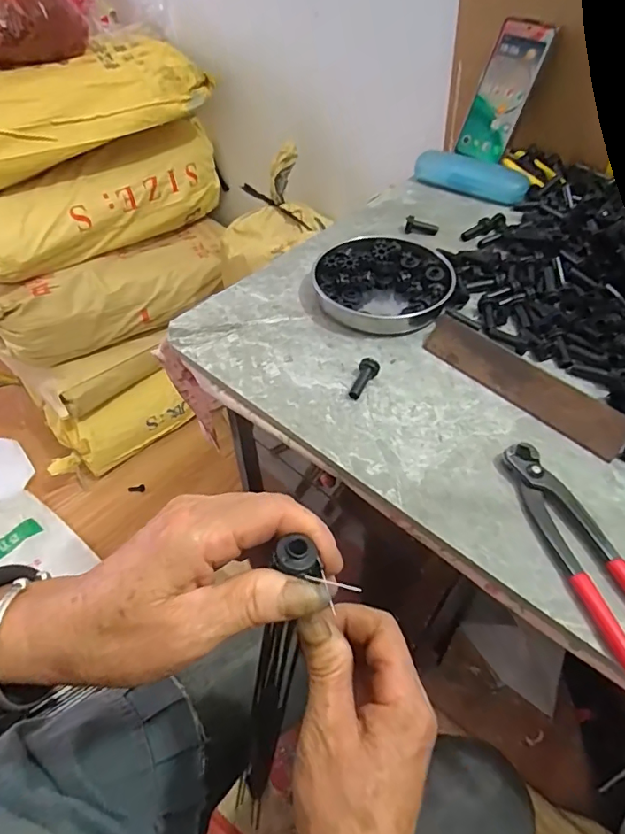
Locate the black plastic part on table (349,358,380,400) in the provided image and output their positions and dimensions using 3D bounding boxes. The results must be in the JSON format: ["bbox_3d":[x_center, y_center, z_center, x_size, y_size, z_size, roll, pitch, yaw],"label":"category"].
[{"bbox_3d":[0.045,-0.033,0.433,0.016,0.016,0.039,18,53,15],"label":"black plastic part on table"}]

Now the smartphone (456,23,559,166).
[{"bbox_3d":[0.262,-0.445,0.688,0.072,0.159,0.016,36,33,26],"label":"smartphone"}]

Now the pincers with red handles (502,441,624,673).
[{"bbox_3d":[0.188,0.101,0.328,0.042,0.014,0.198,-13,51,-10],"label":"pincers with red handles"}]

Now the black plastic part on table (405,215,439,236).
[{"bbox_3d":[0.131,-0.228,0.594,0.038,0.013,0.017,10,53,9],"label":"black plastic part on table"}]

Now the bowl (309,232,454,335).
[{"bbox_3d":[0.071,-0.139,0.511,0.133,0.024,0.136,-6,50,-4],"label":"bowl"}]

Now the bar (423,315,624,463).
[{"bbox_3d":[0.175,-0.029,0.422,0.179,0.037,0.005,39,23,28],"label":"bar"}]

